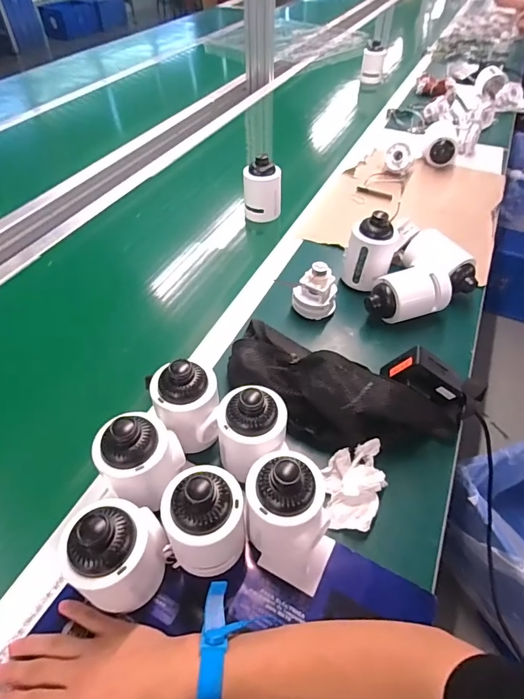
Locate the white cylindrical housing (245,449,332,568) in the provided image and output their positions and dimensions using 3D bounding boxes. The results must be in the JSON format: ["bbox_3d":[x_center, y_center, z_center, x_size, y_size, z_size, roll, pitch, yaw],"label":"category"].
[{"bbox_3d":[0.025,0.160,0.422,0.083,0.121,0.080,29,54,23],"label":"white cylindrical housing"}]

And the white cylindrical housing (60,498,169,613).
[{"bbox_3d":[-0.133,0.189,0.387,0.066,0.114,0.079,9,48,7],"label":"white cylindrical housing"}]

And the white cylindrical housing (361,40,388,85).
[{"bbox_3d":[0.386,-0.980,1.438,0.084,0.111,0.079,11,49,9],"label":"white cylindrical housing"}]

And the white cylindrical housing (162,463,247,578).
[{"bbox_3d":[-0.055,0.165,0.411,0.073,0.129,0.071,0,48,0],"label":"white cylindrical housing"}]

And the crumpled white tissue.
[{"bbox_3d":[0.109,0.158,0.485,0.077,0.034,0.096,0,48,0],"label":"crumpled white tissue"}]

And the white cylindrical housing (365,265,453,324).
[{"bbox_3d":[0.234,-0.083,0.667,0.124,0.075,0.066,-13,49,-12],"label":"white cylindrical housing"}]

